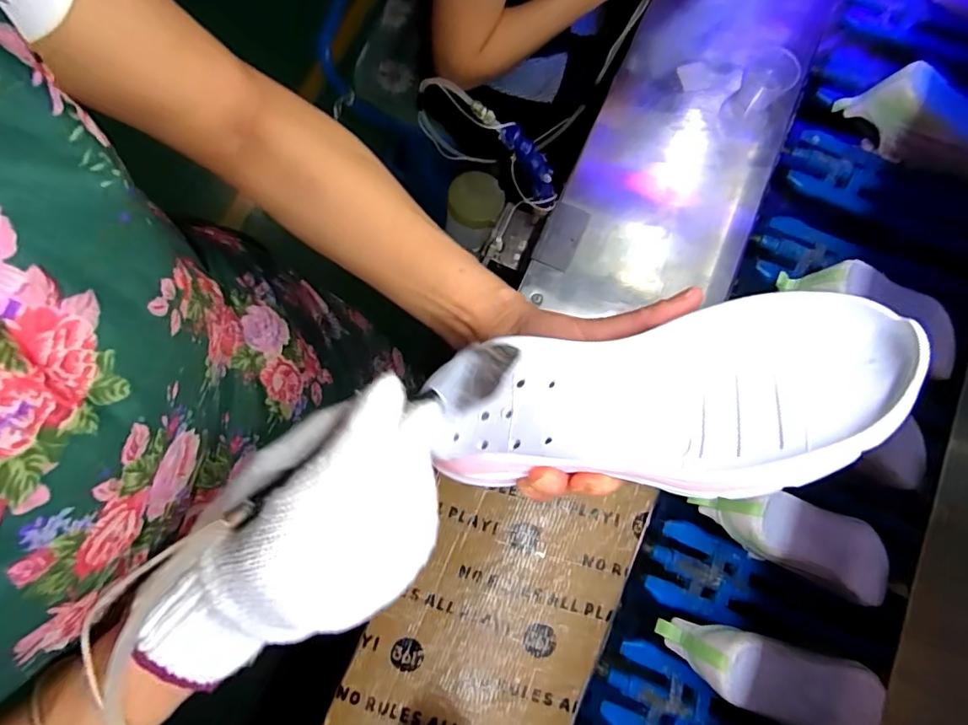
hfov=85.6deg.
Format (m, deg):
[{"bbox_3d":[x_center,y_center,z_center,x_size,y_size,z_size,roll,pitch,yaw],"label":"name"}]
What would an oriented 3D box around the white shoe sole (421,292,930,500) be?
[{"bbox_3d":[0.072,0.020,0.250,0.211,0.034,0.082,-10,74,26],"label":"white shoe sole"}]

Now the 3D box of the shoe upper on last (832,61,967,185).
[{"bbox_3d":[0.525,-0.283,0.607,0.192,0.083,0.077,23,76,5],"label":"shoe upper on last"}]

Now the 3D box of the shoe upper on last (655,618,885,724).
[{"bbox_3d":[0.275,0.304,0.524,0.180,0.097,0.072,23,76,5],"label":"shoe upper on last"}]

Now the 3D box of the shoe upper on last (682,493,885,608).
[{"bbox_3d":[0.324,0.178,0.539,0.184,0.065,0.070,25,76,5],"label":"shoe upper on last"}]

